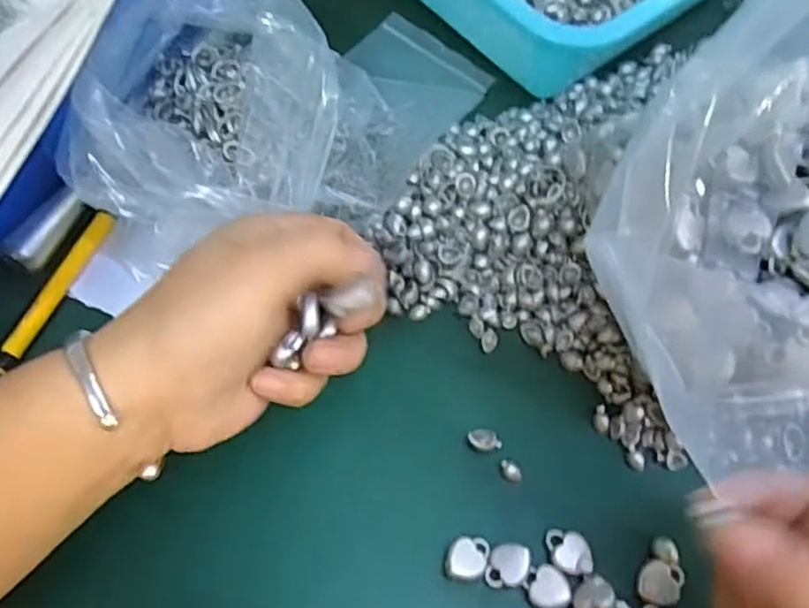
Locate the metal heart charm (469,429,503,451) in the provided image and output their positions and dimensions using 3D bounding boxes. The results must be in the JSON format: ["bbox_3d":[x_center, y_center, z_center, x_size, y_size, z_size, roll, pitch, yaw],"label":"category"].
[{"bbox_3d":[0.036,0.061,0.308,0.015,0.004,0.010,11,64,4],"label":"metal heart charm"}]

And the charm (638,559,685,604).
[{"bbox_3d":[0.106,0.114,0.282,0.016,0.004,0.017,1,64,-1],"label":"charm"}]

